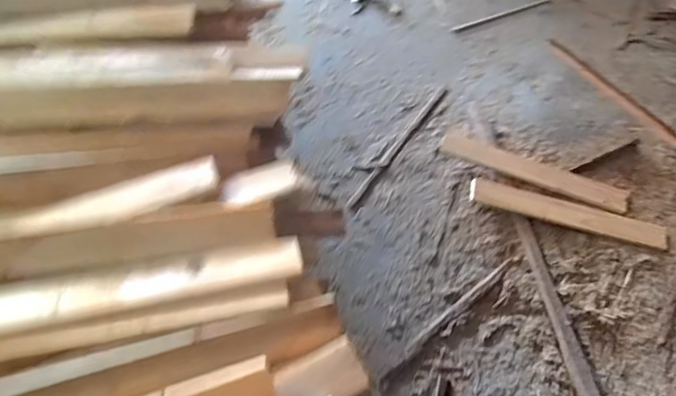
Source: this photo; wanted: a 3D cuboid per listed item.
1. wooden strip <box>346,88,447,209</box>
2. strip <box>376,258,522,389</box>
[{"bbox_3d":[0.173,-0.151,1.366,0.023,0.027,0.492,35,72,12],"label":"wooden strip"},{"bbox_3d":[0.264,0.283,1.140,0.450,0.019,0.025,-35,69,-19],"label":"strip"}]

